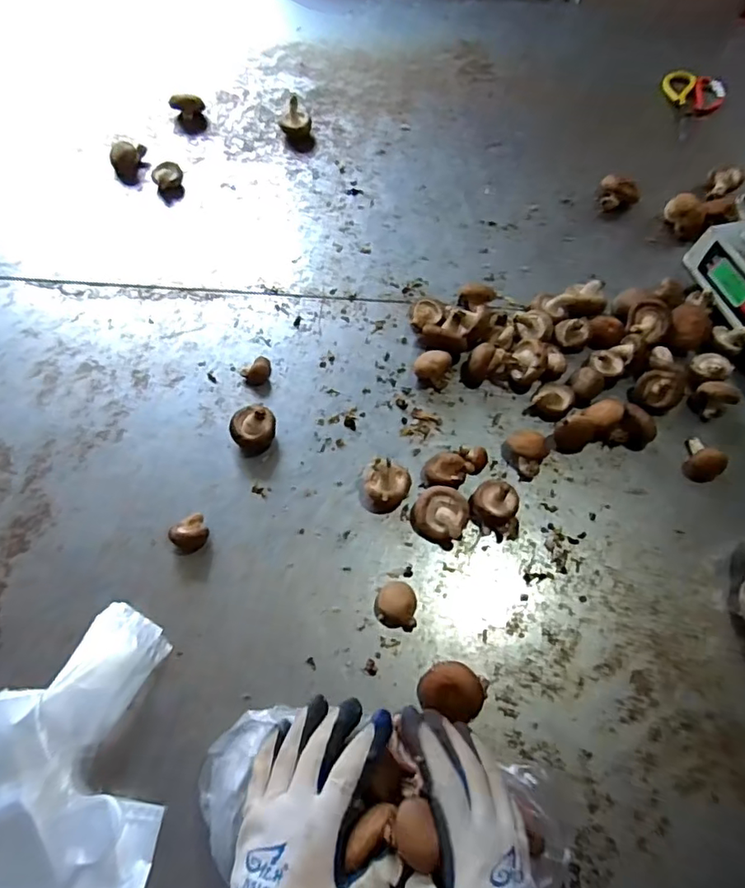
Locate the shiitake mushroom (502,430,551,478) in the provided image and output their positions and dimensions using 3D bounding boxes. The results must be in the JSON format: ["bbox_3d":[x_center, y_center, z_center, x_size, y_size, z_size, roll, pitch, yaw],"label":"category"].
[{"bbox_3d":[0.159,0.008,0.572,0.045,0.035,0.037,32,64,14],"label":"shiitake mushroom"}]

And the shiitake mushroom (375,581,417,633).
[{"bbox_3d":[0.022,0.147,0.497,0.038,0.022,0.037,9,61,2],"label":"shiitake mushroom"}]

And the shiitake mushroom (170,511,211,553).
[{"bbox_3d":[-0.174,0.086,0.519,0.033,0.023,0.029,-26,66,-17],"label":"shiitake mushroom"}]

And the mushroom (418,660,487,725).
[{"bbox_3d":[0.067,0.210,0.462,0.052,0.030,0.040,20,62,8],"label":"mushroom"}]

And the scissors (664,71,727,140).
[{"bbox_3d":[0.533,-0.572,0.921,0.102,0.013,0.206,24,62,10],"label":"scissors"}]

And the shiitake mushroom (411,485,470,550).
[{"bbox_3d":[0.068,0.070,0.541,0.053,0.025,0.050,32,64,14],"label":"shiitake mushroom"}]

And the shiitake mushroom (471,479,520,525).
[{"bbox_3d":[0.123,0.057,0.541,0.045,0.040,0.042,27,63,12],"label":"shiitake mushroom"}]

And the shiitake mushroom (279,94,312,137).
[{"bbox_3d":[-0.113,-0.483,0.807,0.042,0.042,0.043,1,61,-2],"label":"shiitake mushroom"}]

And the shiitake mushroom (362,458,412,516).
[{"bbox_3d":[0.014,0.041,0.540,0.046,0.044,0.043,1,61,-2],"label":"shiitake mushroom"}]

